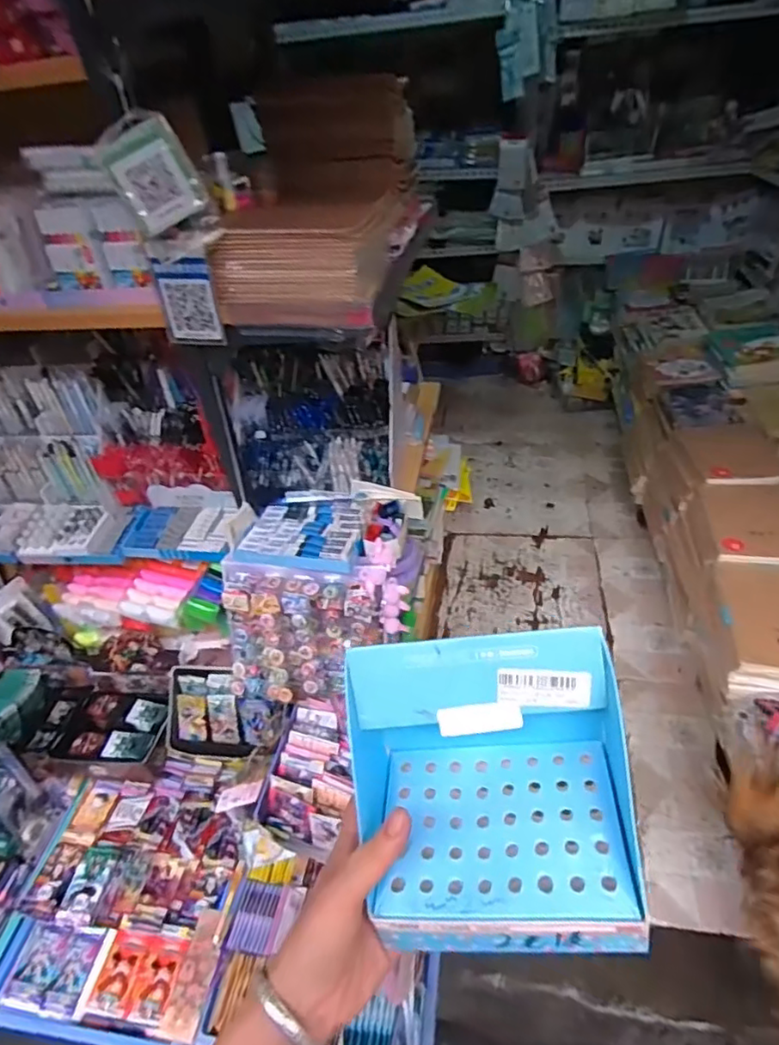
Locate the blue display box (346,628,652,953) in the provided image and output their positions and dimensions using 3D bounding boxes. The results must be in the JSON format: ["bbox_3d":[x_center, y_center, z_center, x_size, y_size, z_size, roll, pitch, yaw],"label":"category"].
[{"bbox_3d":[0.059,0.157,0.353,0.160,0.124,0.130,-3,40,6],"label":"blue display box"}]

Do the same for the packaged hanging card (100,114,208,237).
[{"bbox_3d":[-0.311,-0.462,0.790,0.104,0.114,0.020,-38,30,-7],"label":"packaged hanging card"}]

